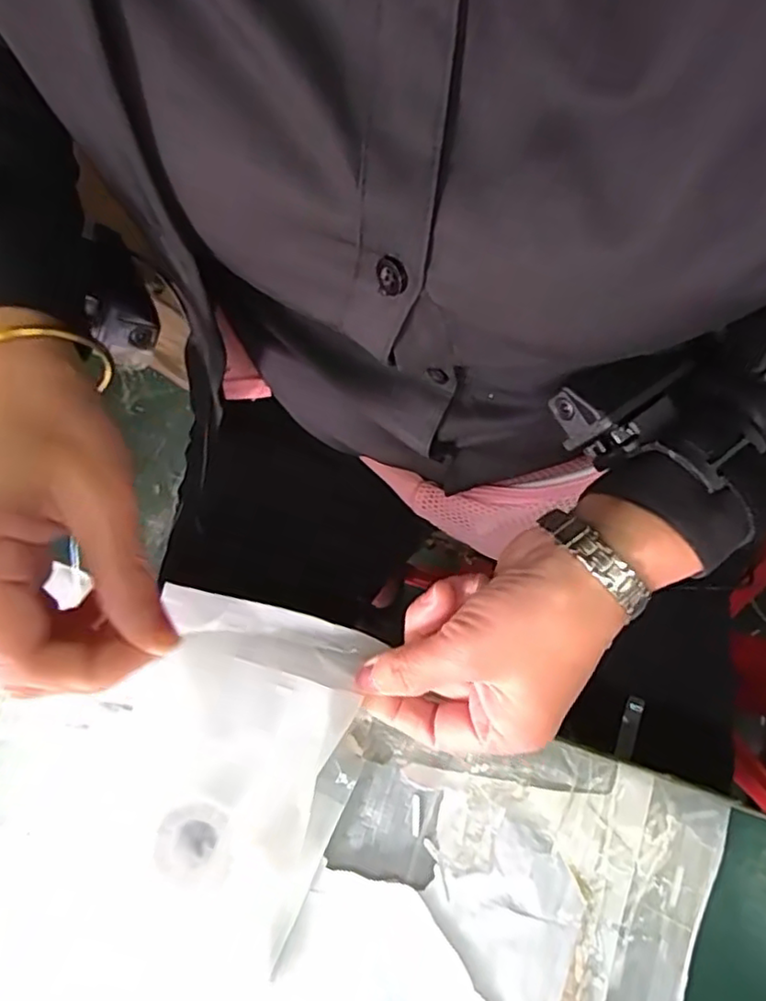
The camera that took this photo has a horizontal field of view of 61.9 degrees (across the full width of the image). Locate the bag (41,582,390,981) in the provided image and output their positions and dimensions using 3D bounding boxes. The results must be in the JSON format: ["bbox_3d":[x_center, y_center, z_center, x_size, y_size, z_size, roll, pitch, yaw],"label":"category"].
[{"bbox_3d":[-0.069,0.130,0.302,0.113,0.044,0.159,20,79,4],"label":"bag"}]

